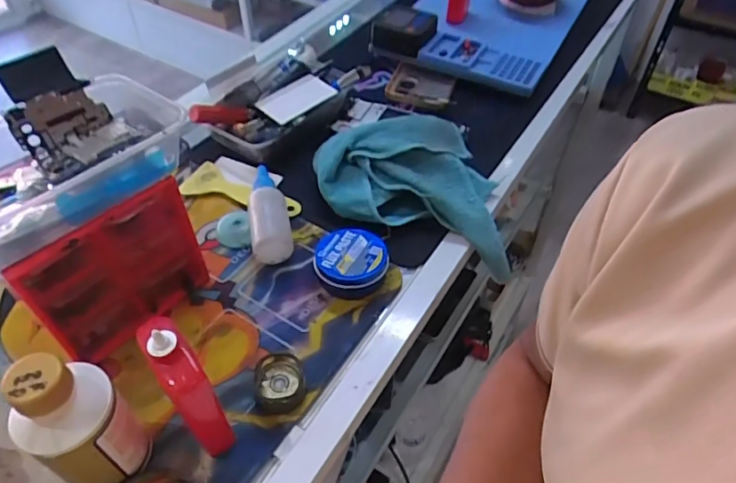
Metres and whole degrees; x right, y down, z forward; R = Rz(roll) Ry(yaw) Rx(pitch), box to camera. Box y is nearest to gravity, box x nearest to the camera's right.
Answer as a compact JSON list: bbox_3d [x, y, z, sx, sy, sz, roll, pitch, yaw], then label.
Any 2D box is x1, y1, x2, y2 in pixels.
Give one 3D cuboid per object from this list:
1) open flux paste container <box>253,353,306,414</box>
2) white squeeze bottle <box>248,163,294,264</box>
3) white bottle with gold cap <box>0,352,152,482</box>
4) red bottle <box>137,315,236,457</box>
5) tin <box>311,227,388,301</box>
[{"bbox_3d":[-0.067,0.107,0.403,0.038,0.020,0.038,1,49,-1],"label":"open flux paste container"},{"bbox_3d":[-0.095,-0.026,0.509,0.035,0.035,0.097,-9,50,-10],"label":"white squeeze bottle"},{"bbox_3d":[-0.167,0.114,0.319,0.042,0.122,0.051,29,53,21],"label":"white bottle with gold cap"},{"bbox_3d":[-0.115,0.092,0.340,0.023,0.123,0.049,-34,58,-28],"label":"red bottle"},{"bbox_3d":[-0.014,0.017,0.474,0.061,0.031,0.063,1,49,-1],"label":"tin"}]

